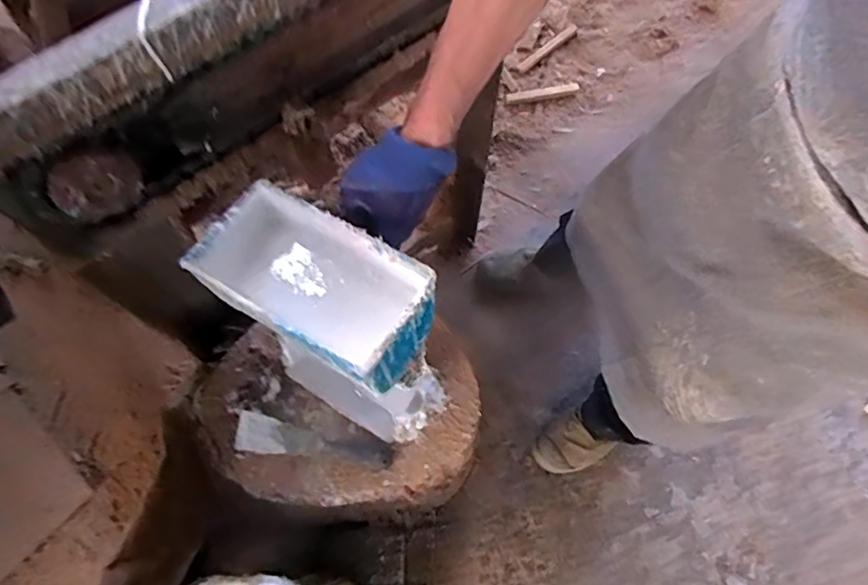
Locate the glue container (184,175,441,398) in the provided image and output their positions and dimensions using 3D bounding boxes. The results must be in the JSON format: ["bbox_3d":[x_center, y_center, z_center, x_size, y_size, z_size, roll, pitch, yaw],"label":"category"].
[{"bbox_3d":[-0.097,-0.007,0.473,0.192,0.091,0.104,28,72,12],"label":"glue container"}]

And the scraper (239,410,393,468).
[{"bbox_3d":[-0.145,0.182,0.671,0.188,0.021,0.040,10,69,4],"label":"scraper"}]

